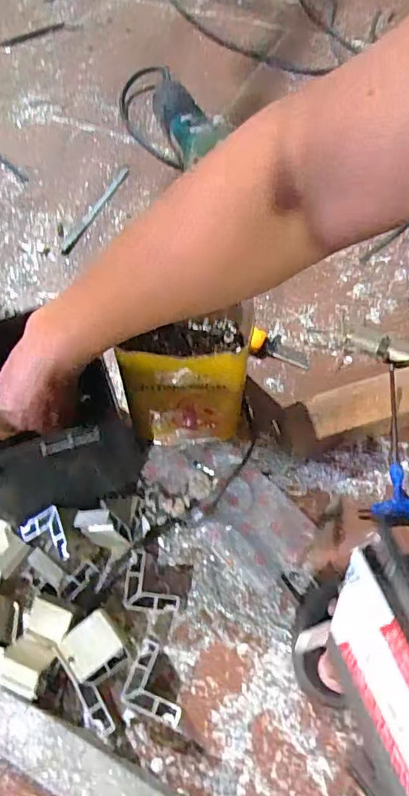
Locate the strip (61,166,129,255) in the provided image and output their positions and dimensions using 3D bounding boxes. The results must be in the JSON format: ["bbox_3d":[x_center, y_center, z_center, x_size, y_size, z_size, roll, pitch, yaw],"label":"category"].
[{"bbox_3d":[-0.157,-0.276,0.759,0.017,0.006,0.185,20,64,13],"label":"strip"}]

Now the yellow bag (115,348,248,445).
[{"bbox_3d":[-0.019,0.005,0.498,0.111,0.161,0.022,2,61,4],"label":"yellow bag"}]

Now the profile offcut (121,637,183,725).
[{"bbox_3d":[-0.038,0.240,0.443,0.051,0.038,0.050,16,63,11],"label":"profile offcut"}]

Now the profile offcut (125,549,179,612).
[{"bbox_3d":[-0.046,0.171,0.482,0.053,0.037,0.053,1,61,3],"label":"profile offcut"}]

